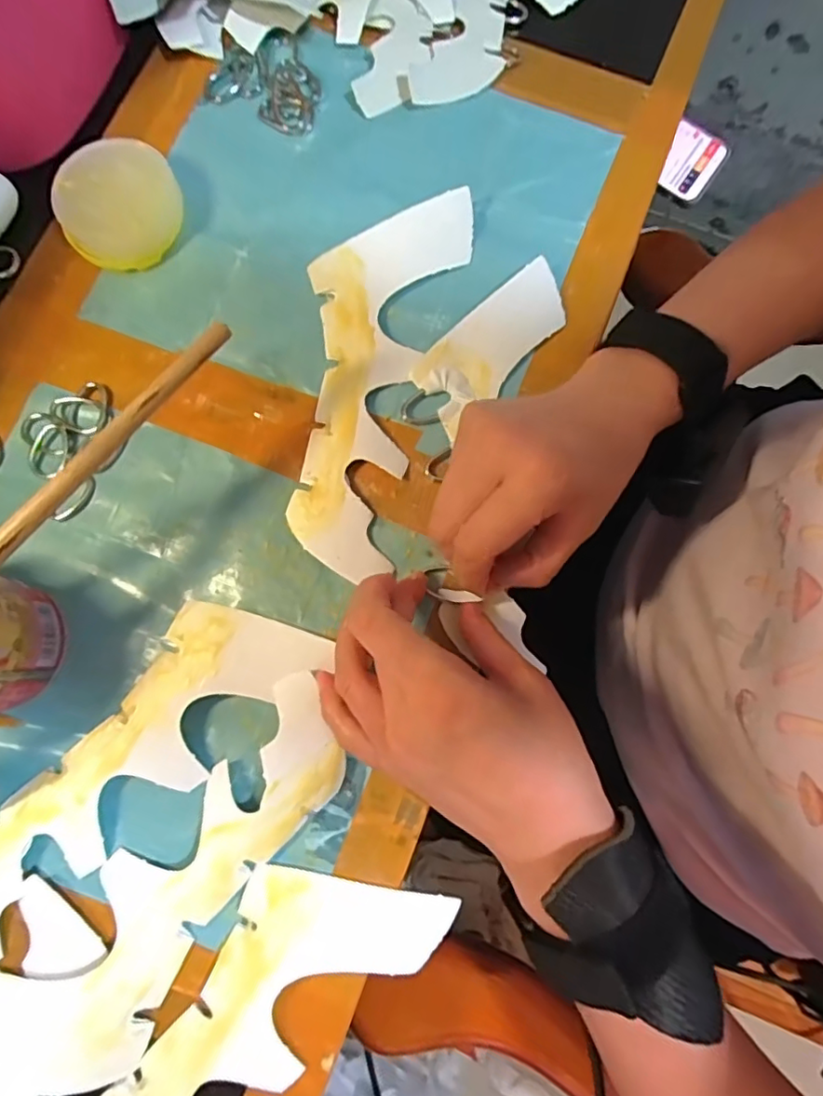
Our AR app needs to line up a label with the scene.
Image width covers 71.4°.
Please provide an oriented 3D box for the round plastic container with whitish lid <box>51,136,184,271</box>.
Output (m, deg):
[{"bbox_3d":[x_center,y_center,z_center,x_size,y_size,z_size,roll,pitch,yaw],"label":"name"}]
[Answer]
[{"bbox_3d":[-0.160,-0.189,0.313,0.061,0.011,0.065,0,92,-12],"label":"round plastic container with whitish lid"}]

